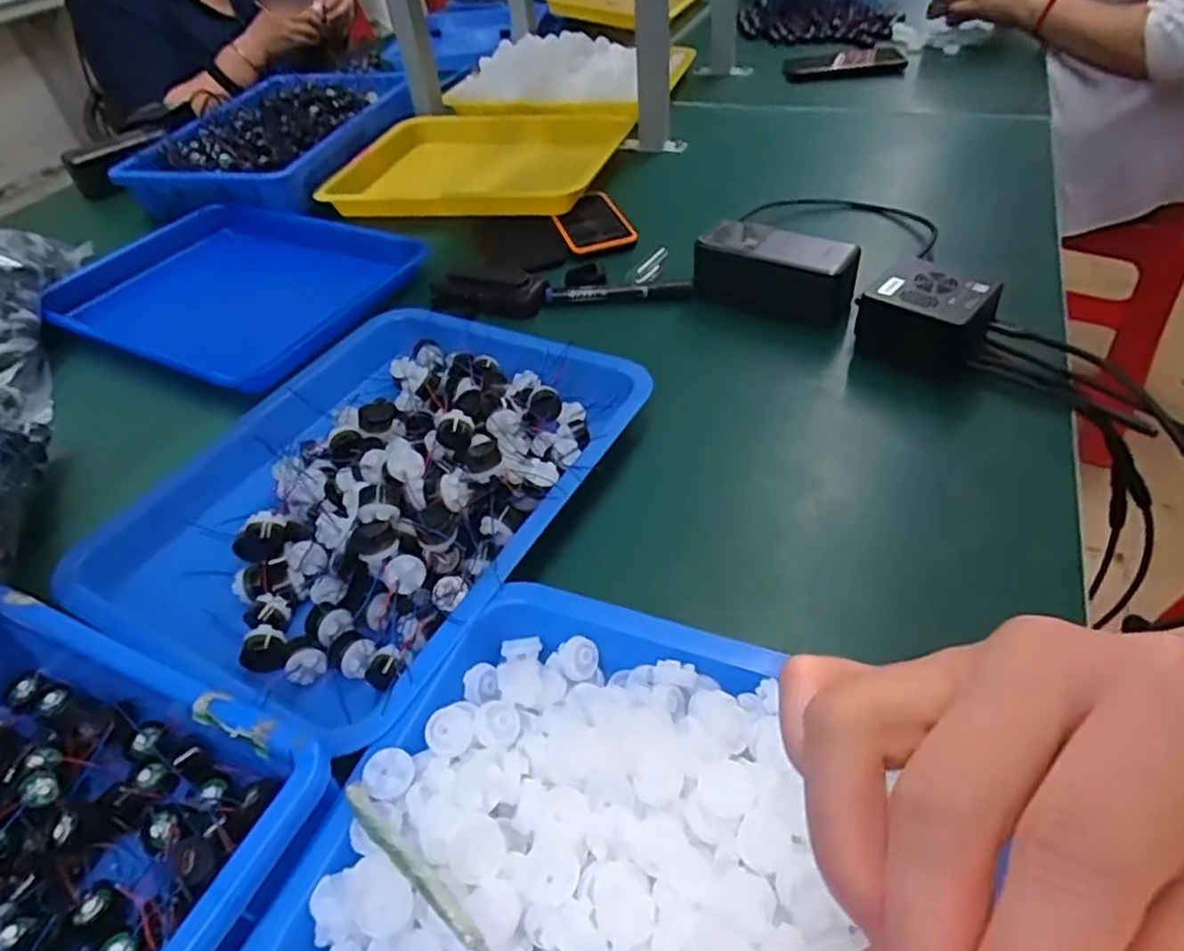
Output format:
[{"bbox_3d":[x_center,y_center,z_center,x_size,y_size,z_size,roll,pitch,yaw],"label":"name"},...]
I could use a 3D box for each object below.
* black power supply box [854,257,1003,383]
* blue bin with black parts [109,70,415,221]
[{"bbox_3d":[0.244,-0.115,0.519,0.085,0.053,0.071,23,52,27],"label":"black power supply box"},{"bbox_3d":[-0.375,-0.427,0.885,0.236,0.067,0.345,9,46,15],"label":"blue bin with black parts"}]

